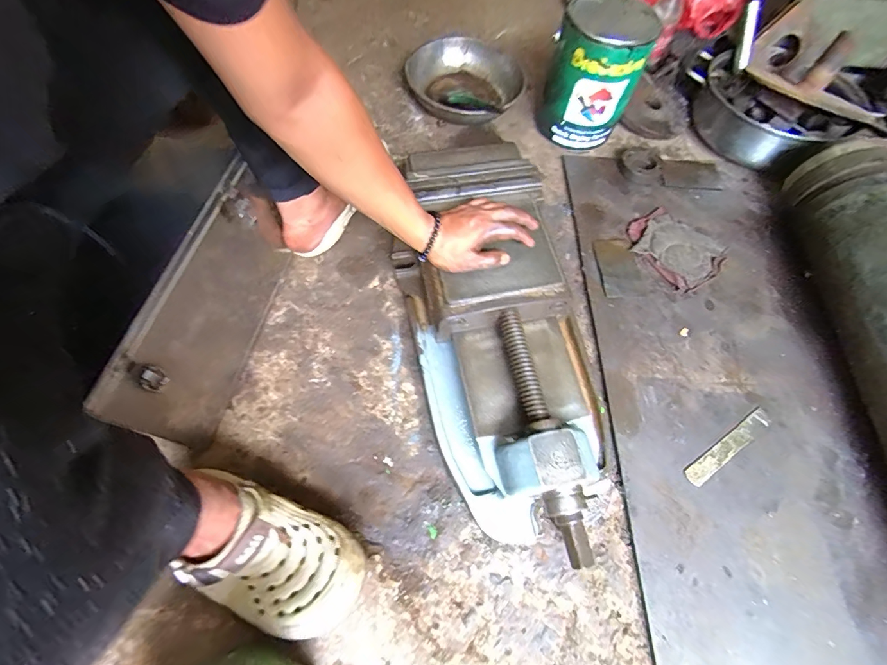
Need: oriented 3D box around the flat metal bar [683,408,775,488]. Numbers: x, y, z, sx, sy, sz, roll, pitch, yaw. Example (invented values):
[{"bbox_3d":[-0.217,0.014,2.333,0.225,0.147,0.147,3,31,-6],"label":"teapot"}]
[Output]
[{"bbox_3d":[0.400,0.159,0.560,0.165,0.006,0.028,-29,67,-17],"label":"flat metal bar"}]

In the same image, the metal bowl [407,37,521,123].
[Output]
[{"bbox_3d":[0.058,-0.540,0.882,0.243,0.081,0.243,1,62,-2],"label":"metal bowl"}]

